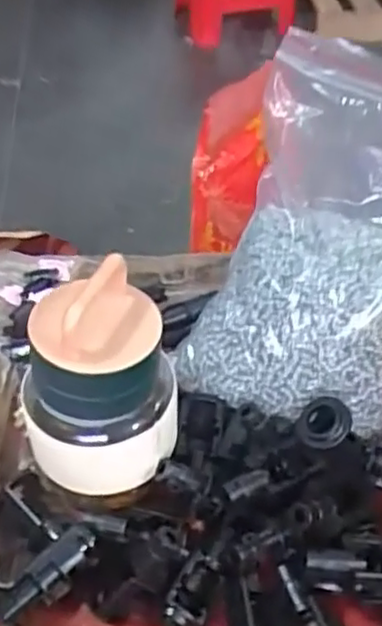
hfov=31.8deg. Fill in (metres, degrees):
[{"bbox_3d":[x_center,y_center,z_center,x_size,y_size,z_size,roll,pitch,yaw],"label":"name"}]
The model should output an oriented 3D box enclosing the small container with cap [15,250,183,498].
[{"bbox_3d":[-0.044,0.035,0.326,0.072,0.111,0.061,-6,44,-3],"label":"small container with cap"}]

